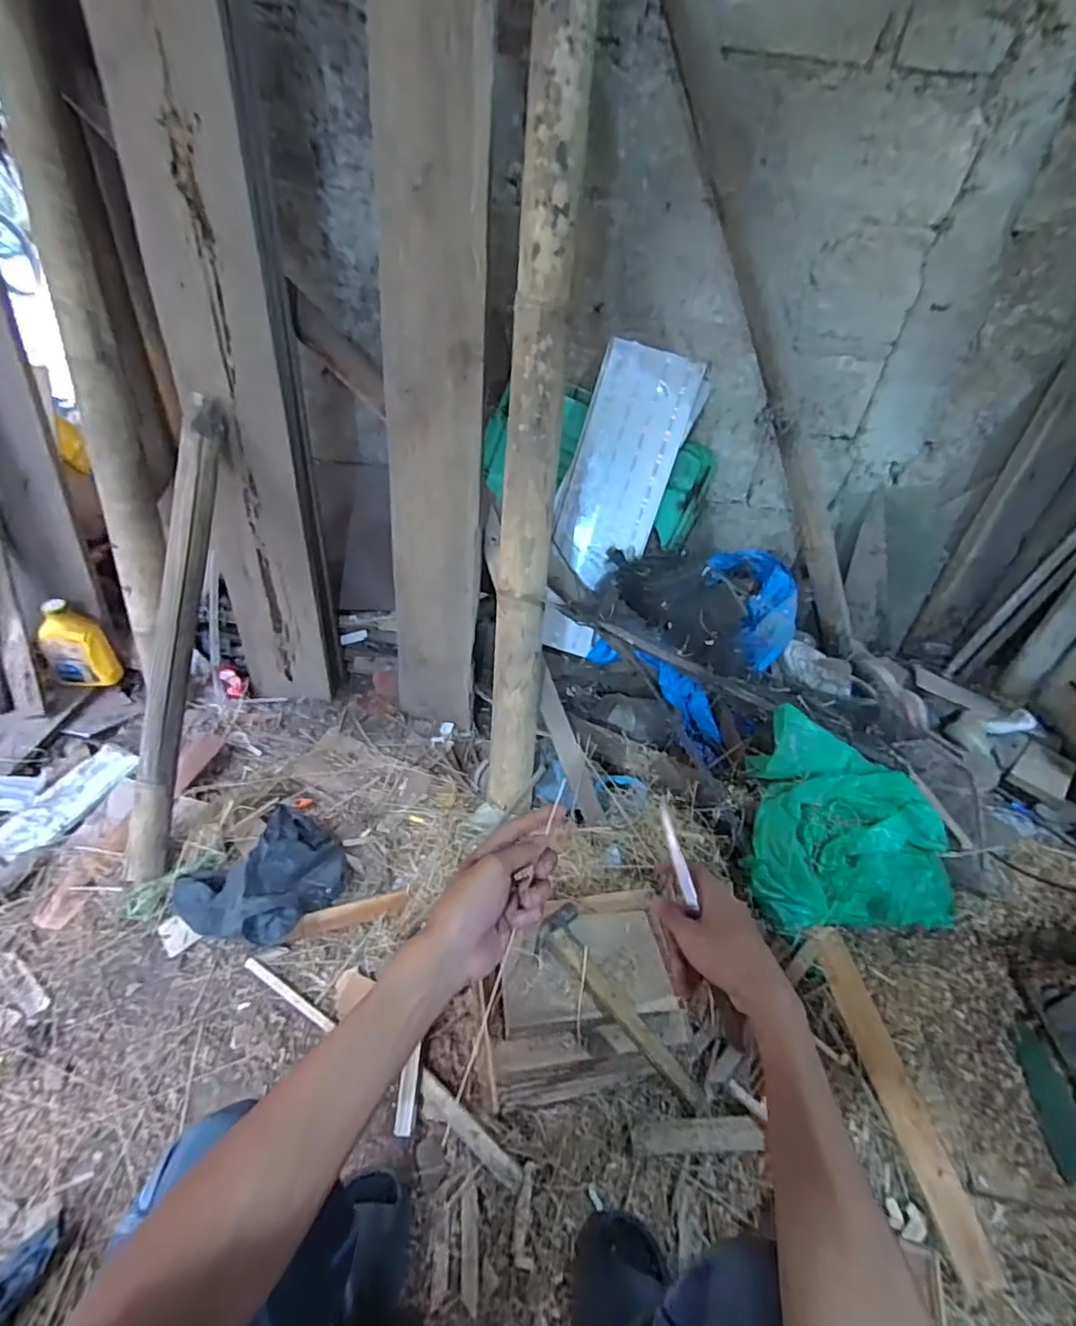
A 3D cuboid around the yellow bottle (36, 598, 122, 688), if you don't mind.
[{"bbox_3d":[-0.966,-0.034,1.210,0.109,0.195,0.069,-27,48,-32],"label":"yellow bottle"}]

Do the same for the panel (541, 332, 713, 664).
[{"bbox_3d":[0.160,-0.349,1.301,0.205,0.670,0.030,18,11,3],"label":"panel"}]

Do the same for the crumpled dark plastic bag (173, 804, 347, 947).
[{"bbox_3d":[-0.445,0.354,0.956,0.212,0.066,0.232,26,44,24],"label":"crumpled dark plastic bag"}]

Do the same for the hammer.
[{"bbox_3d":[0.098,0.394,0.681,0.245,0.031,0.073,34,47,31],"label":"hammer"}]

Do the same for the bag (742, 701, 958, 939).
[{"bbox_3d":[0.520,0.279,0.969,0.310,0.201,0.287,9,39,5],"label":"bag"}]

